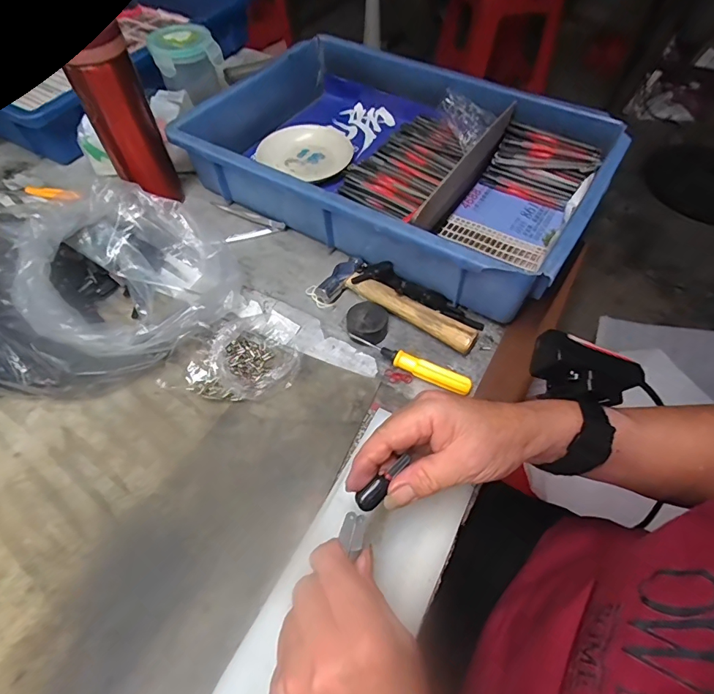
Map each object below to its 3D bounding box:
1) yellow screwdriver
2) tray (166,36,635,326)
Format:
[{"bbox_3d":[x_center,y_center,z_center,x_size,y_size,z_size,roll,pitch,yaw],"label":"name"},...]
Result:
[{"bbox_3d":[0.046,0.016,0.391,0.113,0.017,0.016,22,59,14],"label":"yellow screwdriver"},{"bbox_3d":[0.044,-0.220,0.510,0.435,0.083,0.290,28,61,17],"label":"tray"}]

